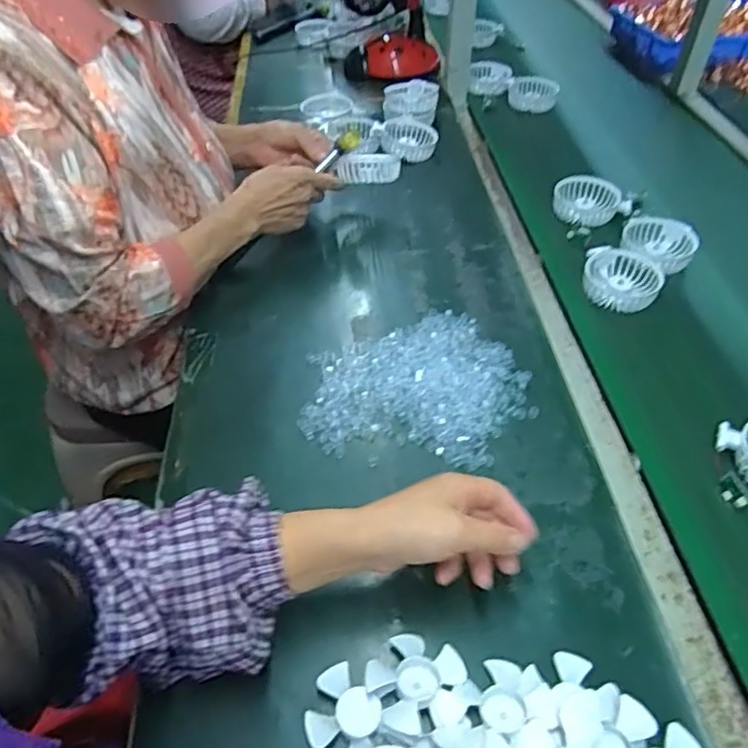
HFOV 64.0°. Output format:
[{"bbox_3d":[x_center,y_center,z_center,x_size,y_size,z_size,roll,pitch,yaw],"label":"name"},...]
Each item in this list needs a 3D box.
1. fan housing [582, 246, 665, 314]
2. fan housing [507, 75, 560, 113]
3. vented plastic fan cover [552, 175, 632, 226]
[{"bbox_3d":[0.301,-0.116,0.734,0.092,0.029,0.082,26,50,21],"label":"fan housing"},{"bbox_3d":[0.295,-0.519,1.115,0.091,0.037,0.068,12,48,11],"label":"fan housing"},{"bbox_3d":[0.306,-0.247,0.859,0.094,0.034,0.086,-5,46,-7],"label":"vented plastic fan cover"}]

